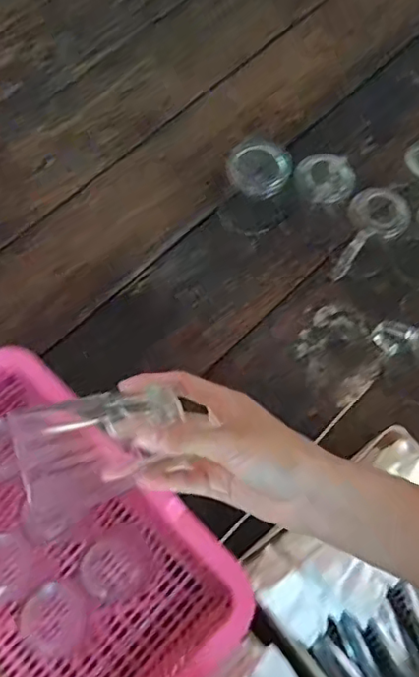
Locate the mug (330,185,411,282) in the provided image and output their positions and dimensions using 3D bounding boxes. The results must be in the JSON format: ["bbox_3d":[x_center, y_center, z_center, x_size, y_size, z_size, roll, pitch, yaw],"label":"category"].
[{"bbox_3d":[0.172,-0.110,0.639,0.061,0.094,0.096,30,72,9],"label":"mug"}]

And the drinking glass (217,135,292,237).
[{"bbox_3d":[0.050,-0.167,0.654,0.069,0.085,0.074,17,70,4],"label":"drinking glass"}]

